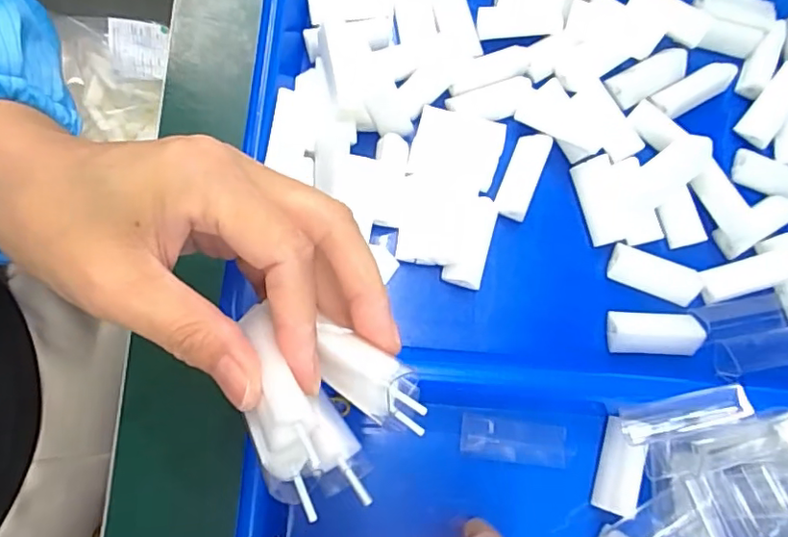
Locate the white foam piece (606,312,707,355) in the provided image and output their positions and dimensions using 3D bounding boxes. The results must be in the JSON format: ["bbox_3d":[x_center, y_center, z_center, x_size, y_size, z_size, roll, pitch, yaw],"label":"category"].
[{"bbox_3d":[0.134,0.033,0.292,0.046,0.010,0.021,2,79,-5],"label":"white foam piece"}]

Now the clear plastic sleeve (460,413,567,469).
[{"bbox_3d":[0.059,0.086,0.281,0.052,0.005,0.020,9,77,-4],"label":"clear plastic sleeve"}]

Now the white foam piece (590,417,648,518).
[{"bbox_3d":[0.111,0.097,0.278,0.016,0.015,0.043,19,78,-2],"label":"white foam piece"}]

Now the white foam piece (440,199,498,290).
[{"bbox_3d":[0.040,-0.014,0.295,0.020,0.016,0.046,18,78,-2],"label":"white foam piece"}]

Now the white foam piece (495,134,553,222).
[{"bbox_3d":[0.069,-0.049,0.304,0.019,0.012,0.048,23,78,-1],"label":"white foam piece"}]

